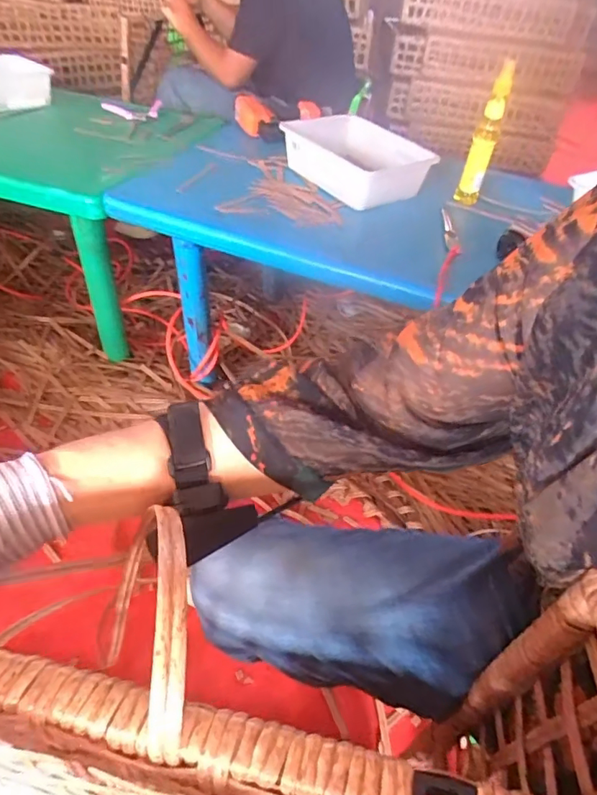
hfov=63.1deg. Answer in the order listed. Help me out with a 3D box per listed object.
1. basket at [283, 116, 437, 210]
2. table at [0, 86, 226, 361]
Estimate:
[{"bbox_3d":[0.106,-0.452,0.917,0.184,0.087,0.242,-32,54,-32],"label":"basket"},{"bbox_3d":[-0.890,-0.527,1.219,1.245,0.443,0.509,13,44,10],"label":"table"}]

